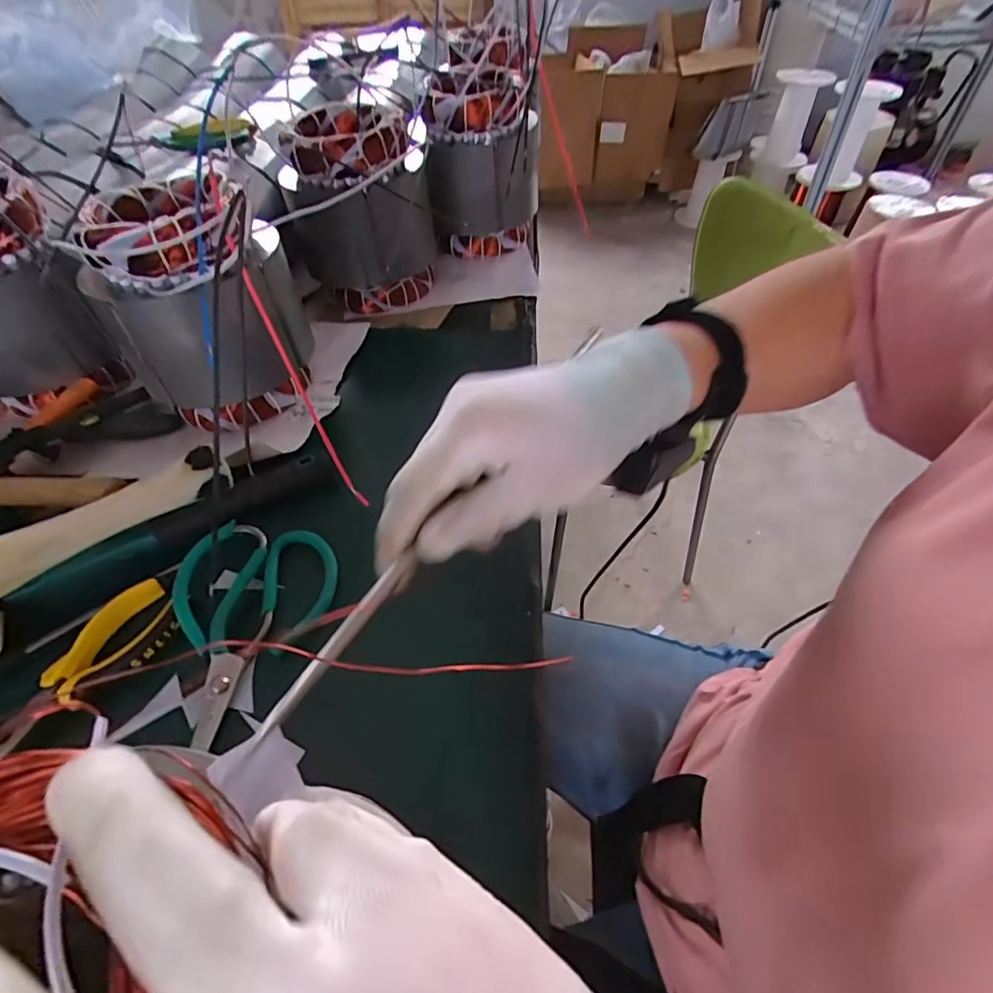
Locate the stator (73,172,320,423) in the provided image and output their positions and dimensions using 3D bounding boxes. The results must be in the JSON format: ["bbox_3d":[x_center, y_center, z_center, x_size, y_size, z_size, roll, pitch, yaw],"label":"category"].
[{"bbox_3d":[-0.255,-0.173,0.475,0.149,0.175,0.140,-23,54,-17],"label":"stator"}]

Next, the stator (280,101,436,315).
[{"bbox_3d":[-0.155,-0.319,0.620,0.159,0.185,0.155,-11,51,-8],"label":"stator"}]

